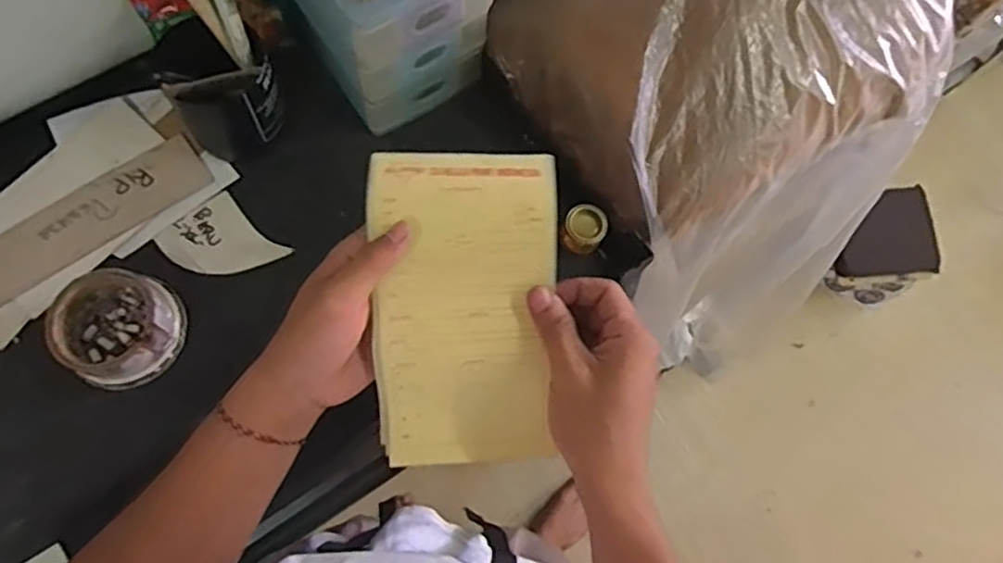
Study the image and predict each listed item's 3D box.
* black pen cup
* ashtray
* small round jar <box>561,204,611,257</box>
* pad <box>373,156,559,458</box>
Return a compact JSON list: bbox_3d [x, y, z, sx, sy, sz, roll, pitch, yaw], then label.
[{"bbox_3d":[-0.256,-0.172,0.628,0.081,0.138,0.089,1,74,-4],"label":"black pen cup"},{"bbox_3d":[-0.337,0.039,0.601,0.096,0.044,0.100,-28,78,-12],"label":"ashtray"},{"bbox_3d":[0.081,-0.051,0.659,0.040,0.026,0.042,1,74,-4],"label":"small round jar"},{"bbox_3d":[-0.022,0.020,0.424,0.109,0.022,0.190,-1,103,0],"label":"pad"}]

